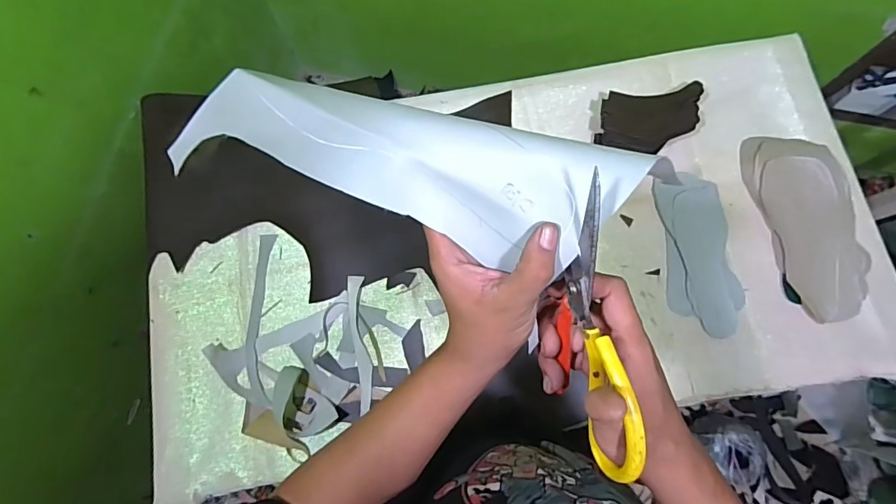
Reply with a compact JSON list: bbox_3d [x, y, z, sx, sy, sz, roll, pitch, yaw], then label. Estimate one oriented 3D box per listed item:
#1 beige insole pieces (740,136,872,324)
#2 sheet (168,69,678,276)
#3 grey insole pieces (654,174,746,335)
[{"bbox_3d":[0.594,-0.053,0.776,0.145,0.032,0.320,-17,78,13],"label":"beige insole pieces"},{"bbox_3d":[-0.031,-0.056,0.327,0.310,0.054,0.076,14,76,8],"label":"sheet"},{"bbox_3d":[0.412,0.002,0.781,0.113,0.019,0.261,-4,76,0],"label":"grey insole pieces"}]

